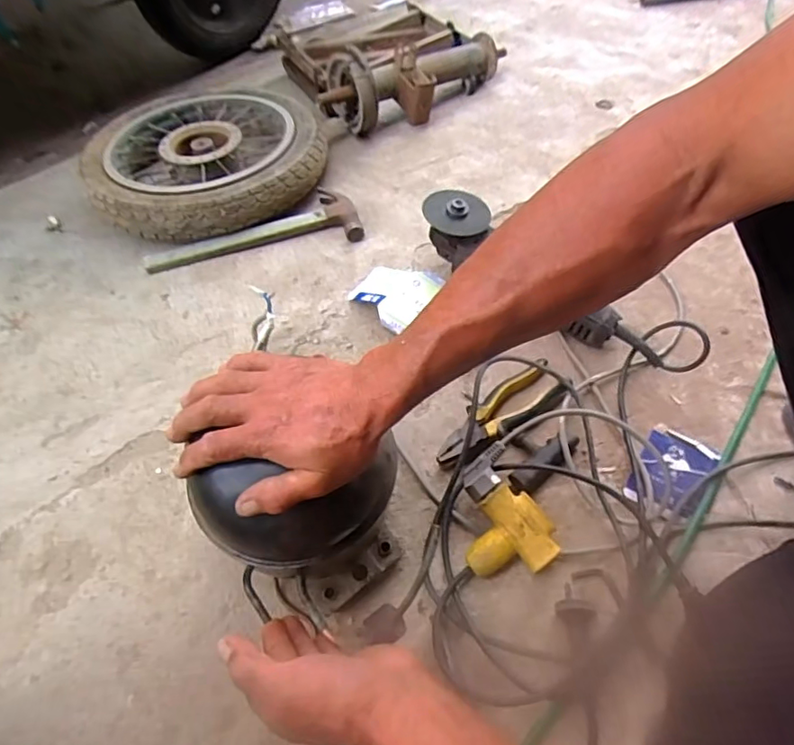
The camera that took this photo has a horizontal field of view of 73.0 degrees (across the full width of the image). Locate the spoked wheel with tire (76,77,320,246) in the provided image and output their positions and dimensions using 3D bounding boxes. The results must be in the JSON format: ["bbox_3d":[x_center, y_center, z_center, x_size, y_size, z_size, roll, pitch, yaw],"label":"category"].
[{"bbox_3d":[-0.324,-0.378,0.919,0.381,0.068,0.396,1,59,-2],"label":"spoked wheel with tire"}]

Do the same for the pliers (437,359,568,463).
[{"bbox_3d":[0.128,0.045,0.626,0.194,0.022,0.061,-35,64,-23],"label":"pliers"}]

